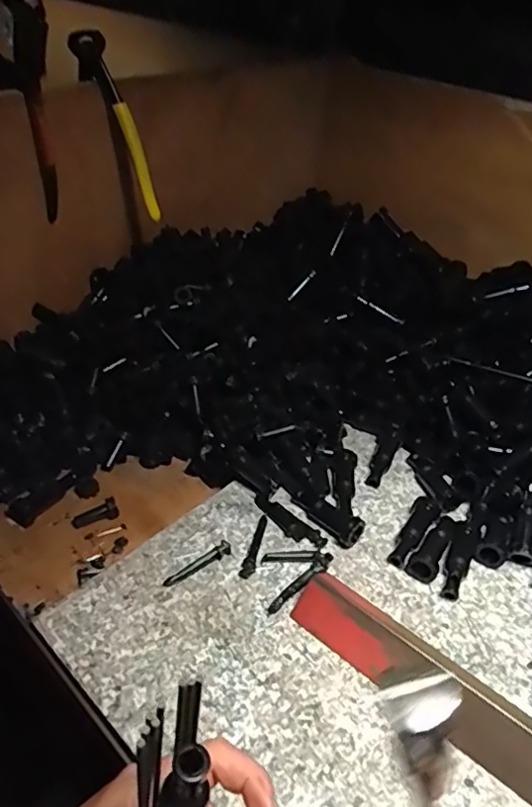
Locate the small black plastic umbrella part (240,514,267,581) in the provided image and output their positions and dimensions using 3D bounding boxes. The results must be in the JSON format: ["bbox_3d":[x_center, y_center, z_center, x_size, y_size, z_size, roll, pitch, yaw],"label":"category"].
[{"bbox_3d":[-0.008,0.114,0.470,0.011,0.004,0.058,12,39,9],"label":"small black plastic umbrella part"}]

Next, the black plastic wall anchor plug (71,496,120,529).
[{"bbox_3d":[-0.149,0.097,0.511,0.039,0.010,0.016,-22,44,-11],"label":"black plastic wall anchor plug"}]

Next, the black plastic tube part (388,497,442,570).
[{"bbox_3d":[0.124,0.106,0.488,0.020,0.016,0.069,25,43,24],"label":"black plastic tube part"}]

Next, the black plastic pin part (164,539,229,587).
[{"bbox_3d":[-0.052,0.123,0.452,0.060,0.004,0.013,-24,47,-31],"label":"black plastic pin part"}]

